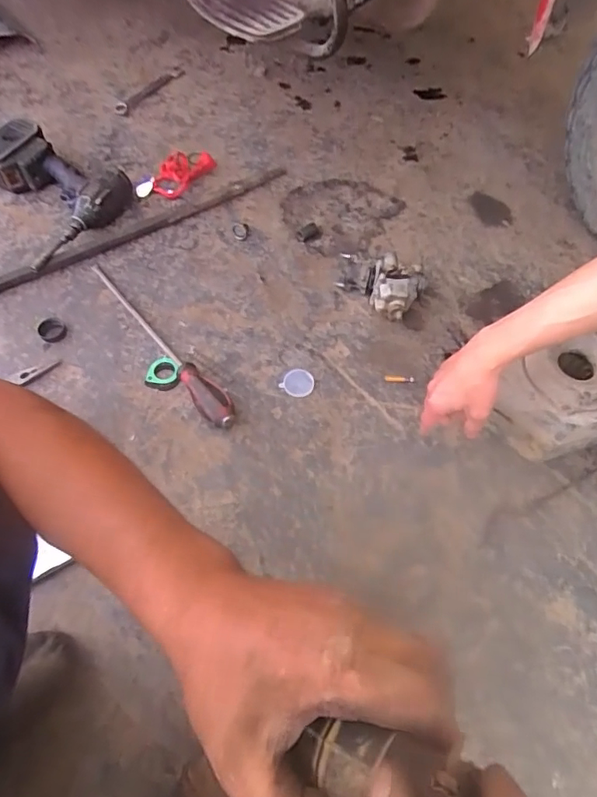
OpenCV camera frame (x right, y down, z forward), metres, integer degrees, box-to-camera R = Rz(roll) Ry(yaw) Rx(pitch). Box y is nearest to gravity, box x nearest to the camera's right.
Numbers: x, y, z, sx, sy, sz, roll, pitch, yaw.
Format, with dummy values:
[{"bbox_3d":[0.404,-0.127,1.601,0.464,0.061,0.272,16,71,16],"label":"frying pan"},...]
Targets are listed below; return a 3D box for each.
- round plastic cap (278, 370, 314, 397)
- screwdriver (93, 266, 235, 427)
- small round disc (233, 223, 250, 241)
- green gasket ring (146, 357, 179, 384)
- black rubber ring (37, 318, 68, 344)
[{"bbox_3d":[0.000,-0.024,0.775,0.046,0.004,0.047,0,63,0],"label":"round plastic cap"},{"bbox_3d":[-0.214,-0.101,0.784,0.039,0.041,0.382,-34,68,-16],"label":"screwdriver"},{"bbox_3d":[-0.101,-0.294,0.905,0.030,0.008,0.031,0,91,2],"label":"small round disc"},{"bbox_3d":[-0.204,-0.043,0.774,0.046,0.007,0.047,8,63,4],"label":"green gasket ring"},{"bbox_3d":[-0.389,-0.109,0.809,0.045,0.010,0.038,20,65,10],"label":"black rubber ring"}]

